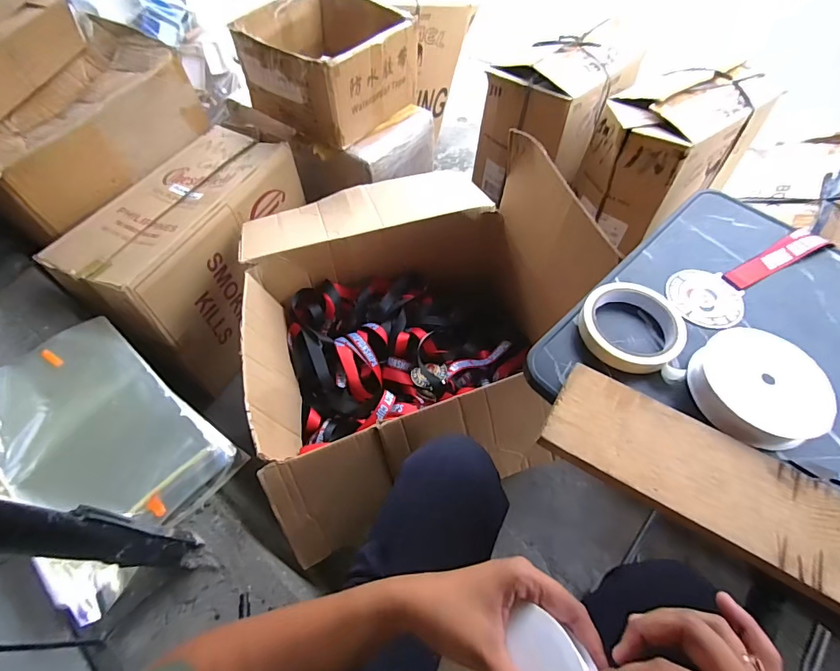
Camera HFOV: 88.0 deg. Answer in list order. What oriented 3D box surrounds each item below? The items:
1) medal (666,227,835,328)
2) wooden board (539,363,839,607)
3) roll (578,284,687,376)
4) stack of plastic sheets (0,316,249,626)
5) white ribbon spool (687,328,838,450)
[{"bbox_3d":[0.378,-0.066,0.486,0.221,0.010,0.074,-20,60,-9],"label":"medal"},{"bbox_3d":[0.286,0.142,0.328,0.384,0.014,0.089,28,64,18],"label":"wooden board"},{"bbox_3d":[0.213,-0.009,0.438,0.098,0.025,0.090,-1,59,2],"label":"roll"},{"bbox_3d":[-0.574,0.168,0.739,0.500,0.084,0.290,35,66,21],"label":"stack of plastic sheets"},{"bbox_3d":[0.307,0.046,0.392,0.101,0.026,0.105,-1,59,2],"label":"white ribbon spool"}]

